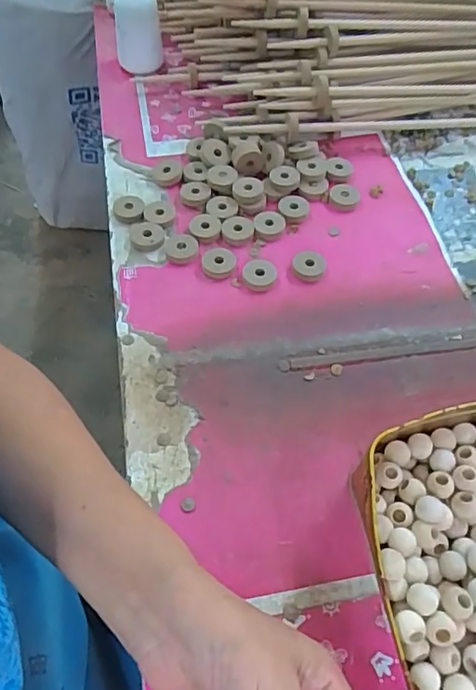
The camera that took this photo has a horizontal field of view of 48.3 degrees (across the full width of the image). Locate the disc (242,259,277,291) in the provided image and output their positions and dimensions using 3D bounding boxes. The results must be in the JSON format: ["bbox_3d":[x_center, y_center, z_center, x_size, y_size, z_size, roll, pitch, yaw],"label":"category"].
[{"bbox_3d":[0.022,-0.072,0.542,0.034,0.015,0.030,4,55,1],"label":"disc"}]

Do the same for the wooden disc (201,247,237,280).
[{"bbox_3d":[-0.020,-0.085,0.554,0.035,0.012,0.040,7,55,3],"label":"wooden disc"}]

